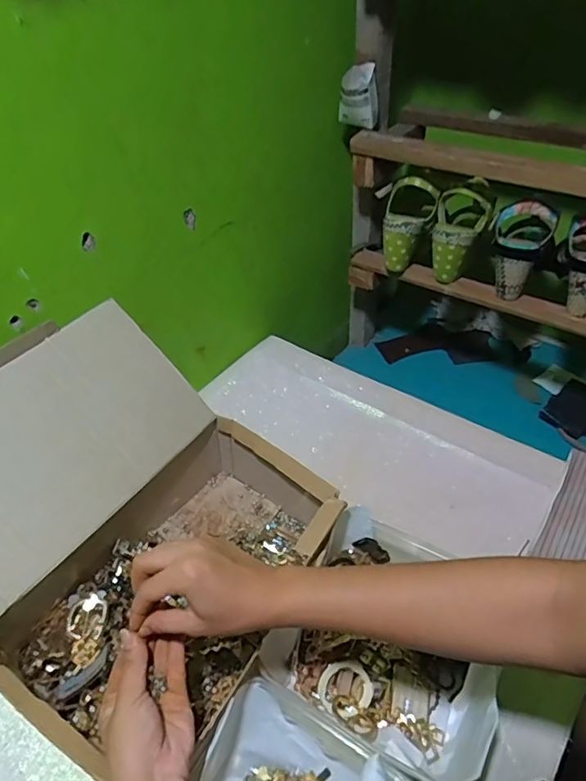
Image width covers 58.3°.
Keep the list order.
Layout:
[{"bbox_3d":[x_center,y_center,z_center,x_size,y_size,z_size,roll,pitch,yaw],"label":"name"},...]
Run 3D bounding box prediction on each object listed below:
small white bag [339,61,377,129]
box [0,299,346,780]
[{"bbox_3d":[0.098,-0.439,0.787,0.054,0.079,0.030,-2,43,3],"label":"small white bag"},{"bbox_3d":[-0.169,0.124,0.536,0.332,0.233,0.320,27,52,29],"label":"box"}]

